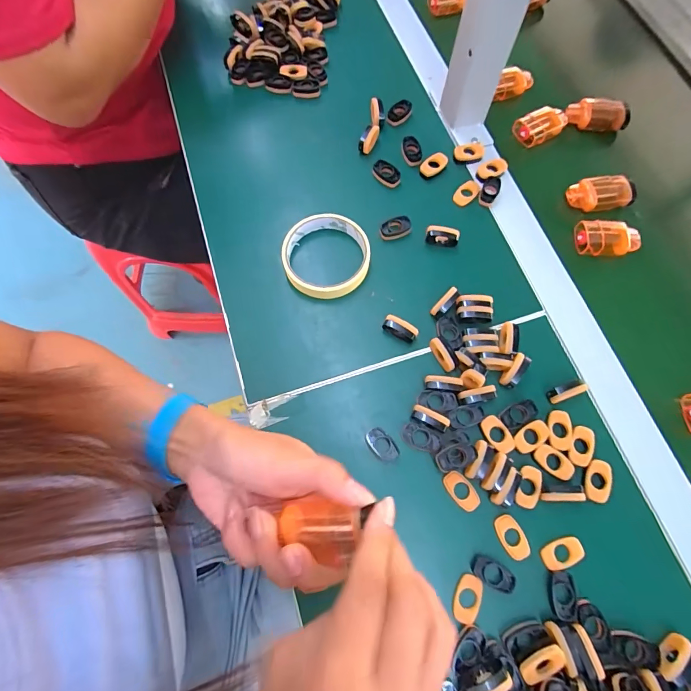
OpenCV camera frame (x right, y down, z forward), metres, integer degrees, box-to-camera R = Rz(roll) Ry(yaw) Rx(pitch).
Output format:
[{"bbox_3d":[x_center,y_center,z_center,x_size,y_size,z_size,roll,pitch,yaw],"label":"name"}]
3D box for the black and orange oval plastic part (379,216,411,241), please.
[{"bbox_3d":[0.051,-0.121,0.399,0.032,0.012,0.018,-8,71,-4],"label":"black and orange oval plastic part"}]

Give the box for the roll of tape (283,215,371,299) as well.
[{"bbox_3d":[-0.020,-0.088,0.385,0.084,0.025,0.086,0,71,-1],"label":"roll of tape"}]

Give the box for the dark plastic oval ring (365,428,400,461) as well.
[{"bbox_3d":[0.032,0.086,0.334,0.018,0.004,0.031,-35,75,-12],"label":"dark plastic oval ring"}]

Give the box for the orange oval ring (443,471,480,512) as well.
[{"bbox_3d":[0.096,0.120,0.319,0.019,0.005,0.033,-37,75,-13],"label":"orange oval ring"}]

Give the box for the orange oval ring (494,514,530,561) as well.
[{"bbox_3d":[0.134,0.153,0.307,0.020,0.004,0.033,-25,73,-9],"label":"orange oval ring"}]

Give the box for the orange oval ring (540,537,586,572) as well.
[{"bbox_3d":[0.172,0.165,0.305,0.033,0.007,0.019,-23,72,-9],"label":"orange oval ring"}]

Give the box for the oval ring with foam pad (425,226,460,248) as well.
[{"bbox_3d":[0.098,-0.111,0.391,0.033,0.019,0.009,15,71,5],"label":"oval ring with foam pad"}]

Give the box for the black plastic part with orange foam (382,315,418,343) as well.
[{"bbox_3d":[0.051,-0.014,0.361,0.032,0.021,0.013,26,72,8],"label":"black plastic part with orange foam"}]

